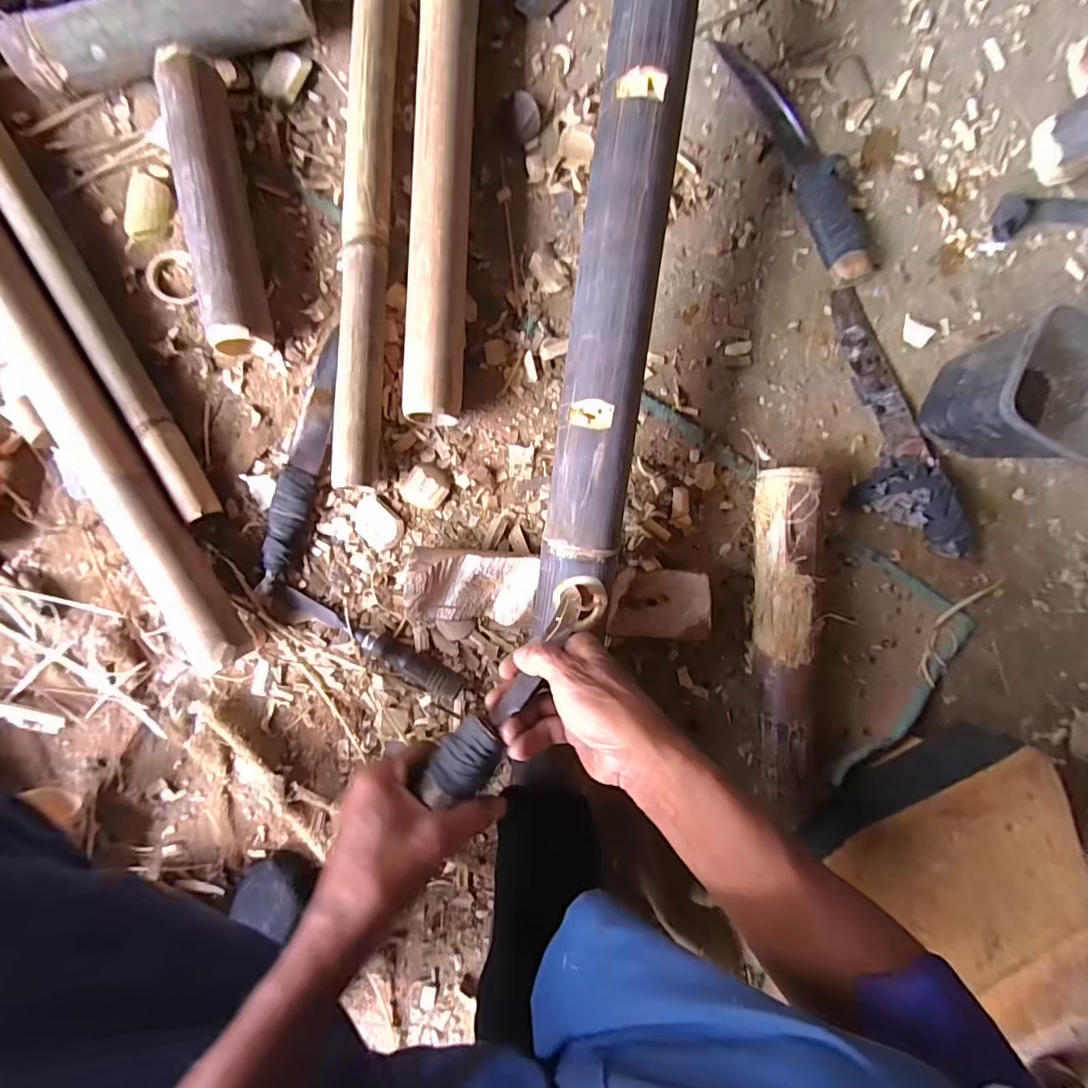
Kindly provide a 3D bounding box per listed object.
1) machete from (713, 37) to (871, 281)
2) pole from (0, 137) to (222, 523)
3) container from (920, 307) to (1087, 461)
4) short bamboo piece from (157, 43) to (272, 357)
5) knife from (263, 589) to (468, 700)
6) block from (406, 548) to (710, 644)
[{"bbox_3d":[0.277,-0.415,0.537,0.074,0.027,0.289,-30,94,-2],"label":"machete"},{"bbox_3d":[-0.483,-0.303,0.477,0.034,0.046,0.634,-29,94,-2],"label":"pole"},{"bbox_3d":[0.472,-0.148,0.508,0.128,0.129,0.135,19,91,-4],"label":"container"},{"bbox_3d":[-0.312,-0.318,0.486,0.057,0.057,0.258,-9,93,-4],"label":"short bamboo piece"},{"bbox_3d":[-0.184,0.104,0.522,0.214,0.027,0.032,27,90,-4],"label":"knife"},{"bbox_3d":[0.016,0.052,0.514,0.297,0.066,0.070,5,92,-4],"label":"block"}]

